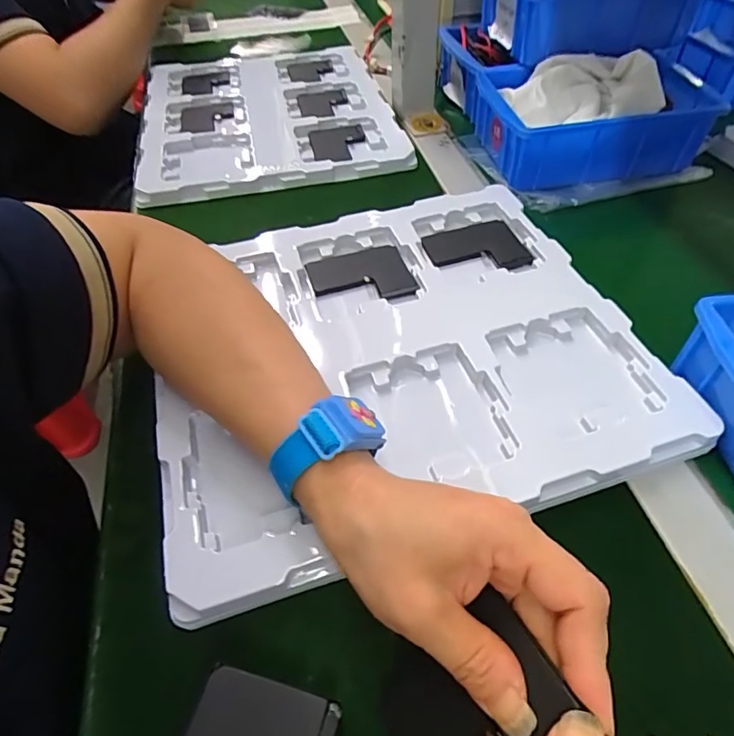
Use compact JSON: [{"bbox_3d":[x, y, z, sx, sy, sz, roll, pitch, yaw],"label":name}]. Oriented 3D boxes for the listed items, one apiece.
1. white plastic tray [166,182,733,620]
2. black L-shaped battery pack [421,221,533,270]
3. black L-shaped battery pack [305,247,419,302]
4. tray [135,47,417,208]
[{"bbox_3d":[0.017,-0.017,0.345,0.316,0.019,0.273,-15,54,-10],"label":"white plastic tray"},{"bbox_3d":[0.090,-0.101,0.418,0.081,0.007,0.057,-11,53,-6],"label":"black L-shaped battery pack"},{"bbox_3d":[-0.005,-0.071,0.393,0.077,0.008,0.062,-15,54,-9],"label":"black L-shaped battery pack"},{"bbox_3d":[-0.122,-0.306,0.593,0.282,0.020,0.329,-11,52,-6],"label":"tray"}]

